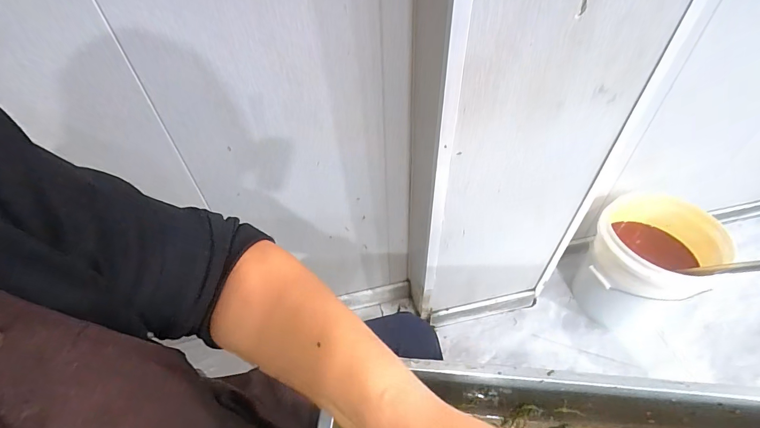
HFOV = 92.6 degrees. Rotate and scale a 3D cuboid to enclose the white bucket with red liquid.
[{"bbox_3d":[0.749,0.147,1.050,0.287,0.304,0.269,-1,47,1],"label":"white bucket with red liquid"}]

